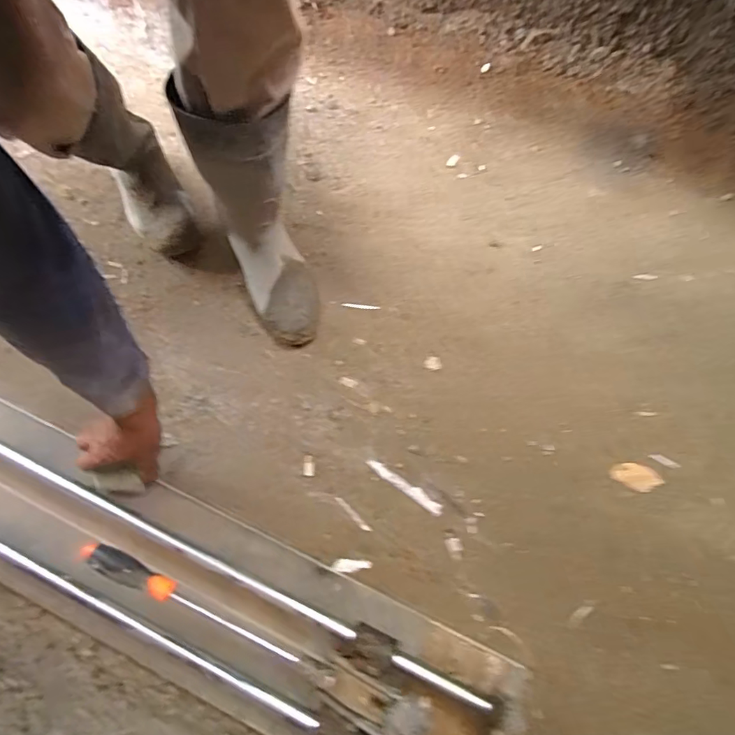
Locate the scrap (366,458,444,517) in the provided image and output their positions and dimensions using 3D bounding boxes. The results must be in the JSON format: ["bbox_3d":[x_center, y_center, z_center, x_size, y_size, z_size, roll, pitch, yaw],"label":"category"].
[{"bbox_3d":[0.056,0.176,0.701,0.128,0.008,0.018,35,76,11],"label":"scrap"}]

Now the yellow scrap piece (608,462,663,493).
[{"bbox_3d":[0.402,0.163,0.706,0.071,0.004,0.036,19,73,7],"label":"yellow scrap piece"}]

